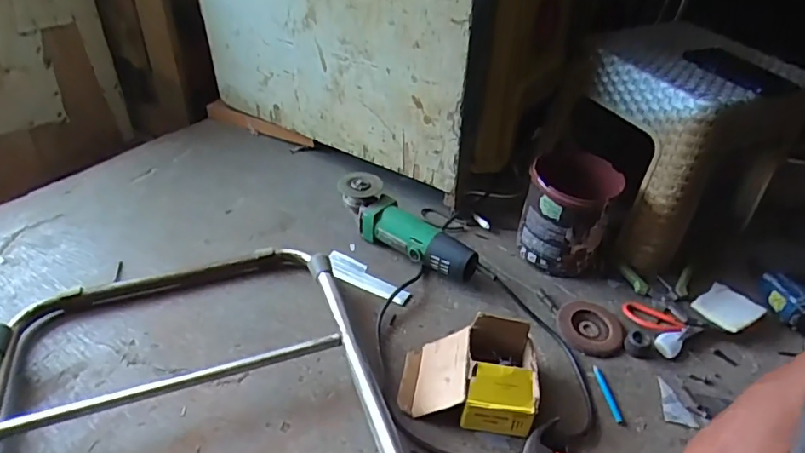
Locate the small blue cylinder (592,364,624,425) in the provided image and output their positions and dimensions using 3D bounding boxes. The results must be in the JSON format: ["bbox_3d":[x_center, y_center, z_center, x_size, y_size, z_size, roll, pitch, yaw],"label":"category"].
[{"bbox_3d":[0.265,0.215,0.681,0.010,0.005,0.085,-1,40,-7],"label":"small blue cylinder"}]

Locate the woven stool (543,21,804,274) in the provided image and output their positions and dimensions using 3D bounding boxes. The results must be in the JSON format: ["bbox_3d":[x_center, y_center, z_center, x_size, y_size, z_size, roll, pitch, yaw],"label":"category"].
[{"bbox_3d":[0.438,-0.150,0.911,0.311,0.285,0.288,-21,46,-28],"label":"woven stool"}]

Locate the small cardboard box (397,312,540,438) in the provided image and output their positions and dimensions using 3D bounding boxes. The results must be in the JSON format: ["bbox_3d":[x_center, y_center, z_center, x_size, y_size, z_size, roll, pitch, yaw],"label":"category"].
[{"bbox_3d":[0.083,0.174,0.653,0.160,0.085,0.118,9,40,5],"label":"small cardboard box"}]

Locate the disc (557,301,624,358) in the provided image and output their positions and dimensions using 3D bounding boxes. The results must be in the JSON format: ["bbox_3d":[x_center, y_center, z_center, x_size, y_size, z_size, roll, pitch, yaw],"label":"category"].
[{"bbox_3d":[0.273,0.148,0.766,0.090,0.010,0.092,13,40,9],"label":"disc"}]

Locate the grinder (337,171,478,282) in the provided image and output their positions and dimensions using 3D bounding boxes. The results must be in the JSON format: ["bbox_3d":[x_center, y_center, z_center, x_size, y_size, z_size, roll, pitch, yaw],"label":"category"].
[{"bbox_3d":[0.001,0.005,0.855,0.265,0.086,0.068,32,46,29],"label":"grinder"}]

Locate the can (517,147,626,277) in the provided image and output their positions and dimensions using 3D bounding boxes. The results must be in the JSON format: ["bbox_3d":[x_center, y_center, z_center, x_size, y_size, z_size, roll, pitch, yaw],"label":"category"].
[{"bbox_3d":[0.263,-0.021,0.851,0.128,0.158,0.136,3,39,-3],"label":"can"}]

